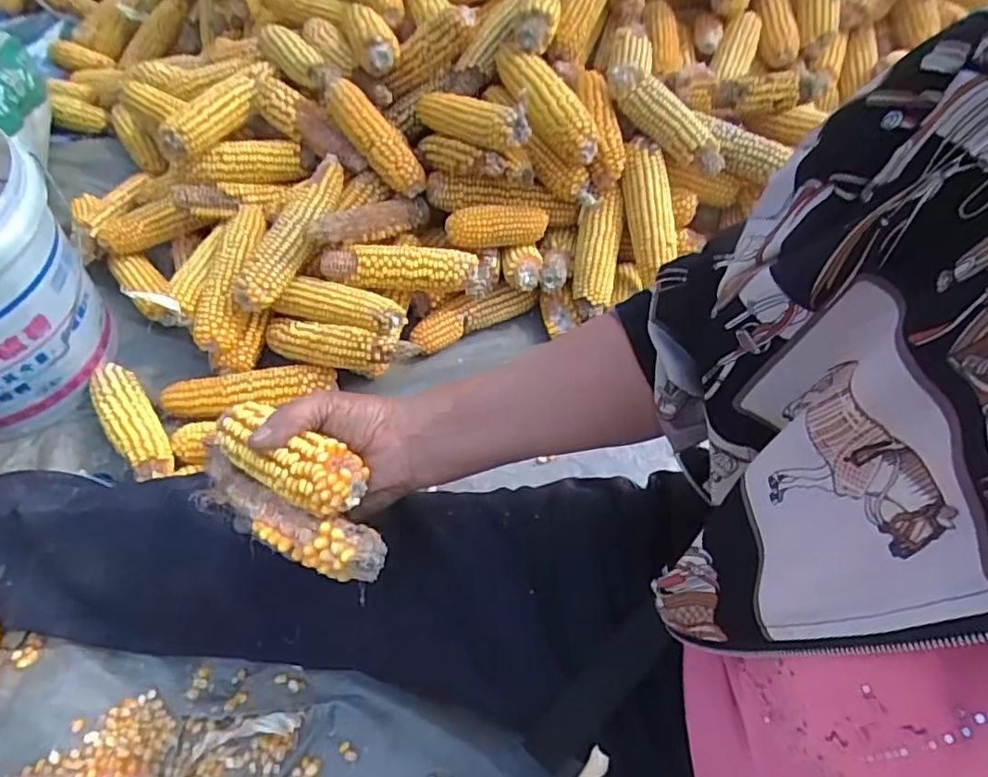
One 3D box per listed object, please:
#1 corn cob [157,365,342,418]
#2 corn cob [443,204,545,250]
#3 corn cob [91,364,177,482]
[{"bbox_3d":[-0.274,0.002,0.698,0.188,0.038,0.039,-8,56,-9],"label":"corn cob"},{"bbox_3d":[0.006,-0.192,0.727,0.124,0.043,0.036,-9,56,-10],"label":"corn cob"},{"bbox_3d":[-0.383,0.038,0.660,0.048,0.048,0.153,-32,63,-23],"label":"corn cob"}]

